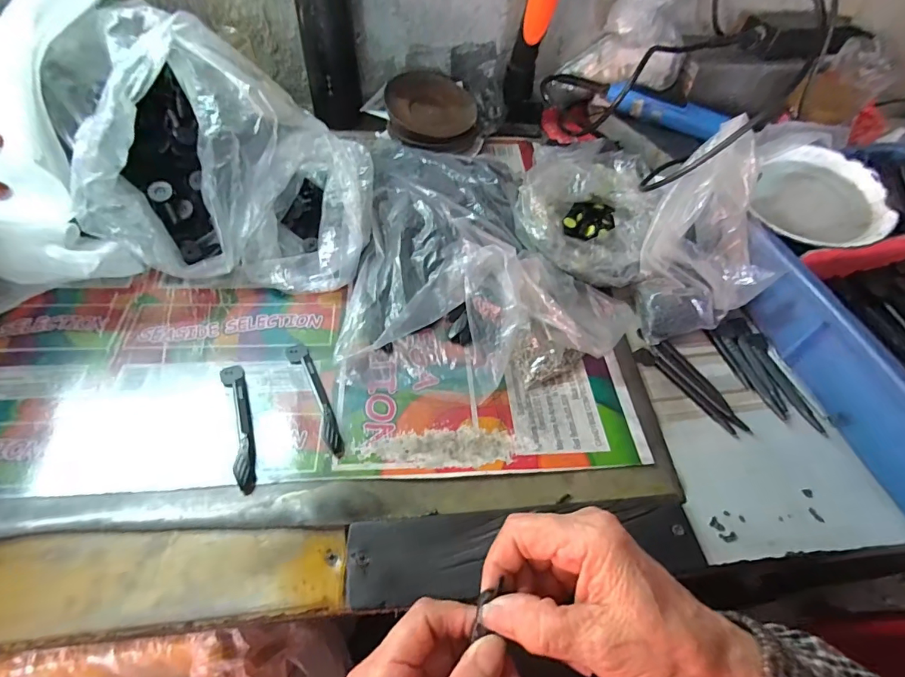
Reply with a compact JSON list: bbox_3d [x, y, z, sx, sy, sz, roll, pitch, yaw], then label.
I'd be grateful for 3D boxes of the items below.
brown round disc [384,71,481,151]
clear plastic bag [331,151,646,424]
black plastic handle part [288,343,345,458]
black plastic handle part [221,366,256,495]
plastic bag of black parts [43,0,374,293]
[{"bbox_3d":[-0.026,-0.297,0.584,0.121,0.045,0.129,1,52,-4],"label":"brown round disc"},{"bbox_3d":[0.009,-0.089,0.428,0.241,0.059,0.299,-6,53,-10],"label":"clear plastic bag"},{"bbox_3d":[-0.107,0.043,0.347,0.017,0.007,0.110,-20,56,-20],"label":"black plastic handle part"},{"bbox_3d":[-0.156,0.060,0.328,0.016,0.011,0.109,-17,55,-18],"label":"black plastic handle part"},{"bbox_3d":[-0.202,-0.157,0.391,0.247,0.168,0.173,-3,52,-7],"label":"plastic bag of black parts"}]

